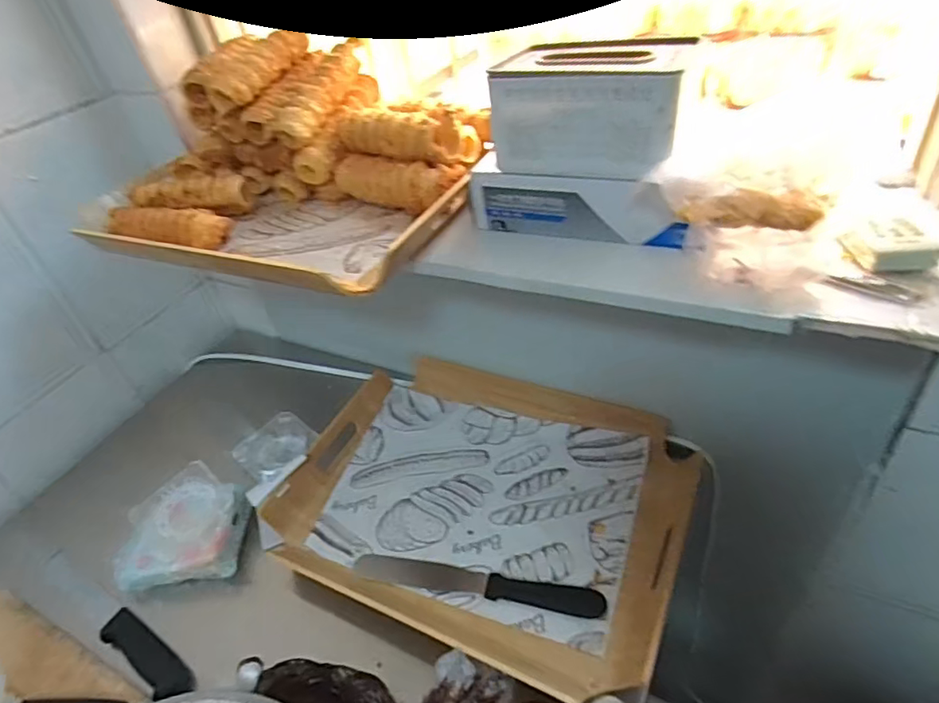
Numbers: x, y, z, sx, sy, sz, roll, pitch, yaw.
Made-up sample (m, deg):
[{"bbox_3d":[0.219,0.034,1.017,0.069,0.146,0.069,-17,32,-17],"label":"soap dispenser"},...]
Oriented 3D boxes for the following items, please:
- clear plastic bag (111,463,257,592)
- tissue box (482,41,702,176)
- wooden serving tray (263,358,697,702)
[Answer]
[{"bbox_3d":[-0.331,0.205,0.653,0.134,0.050,0.131,-9,40,3],"label":"clear plastic bag"},{"bbox_3d":[0.106,-0.205,0.469,0.164,0.077,0.110,8,44,22],"label":"tissue box"},{"bbox_3d":[0.016,0.161,0.646,0.440,0.043,0.335,13,46,26],"label":"wooden serving tray"}]

